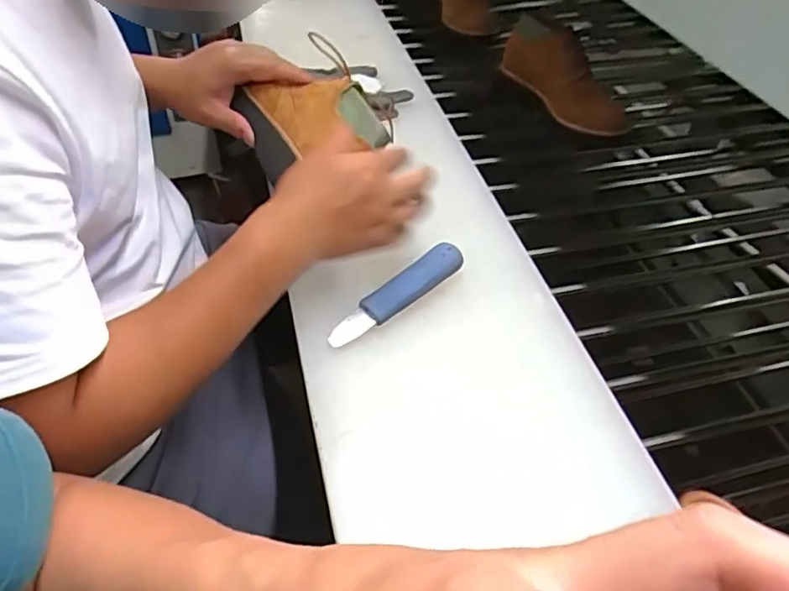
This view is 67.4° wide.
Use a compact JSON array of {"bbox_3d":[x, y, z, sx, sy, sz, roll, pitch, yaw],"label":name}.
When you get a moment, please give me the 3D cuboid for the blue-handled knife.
[{"bbox_3d":[0.002,-0.001,0.547,0.154,0.019,0.029,-34,86,-26],"label":"blue-handled knife"}]

